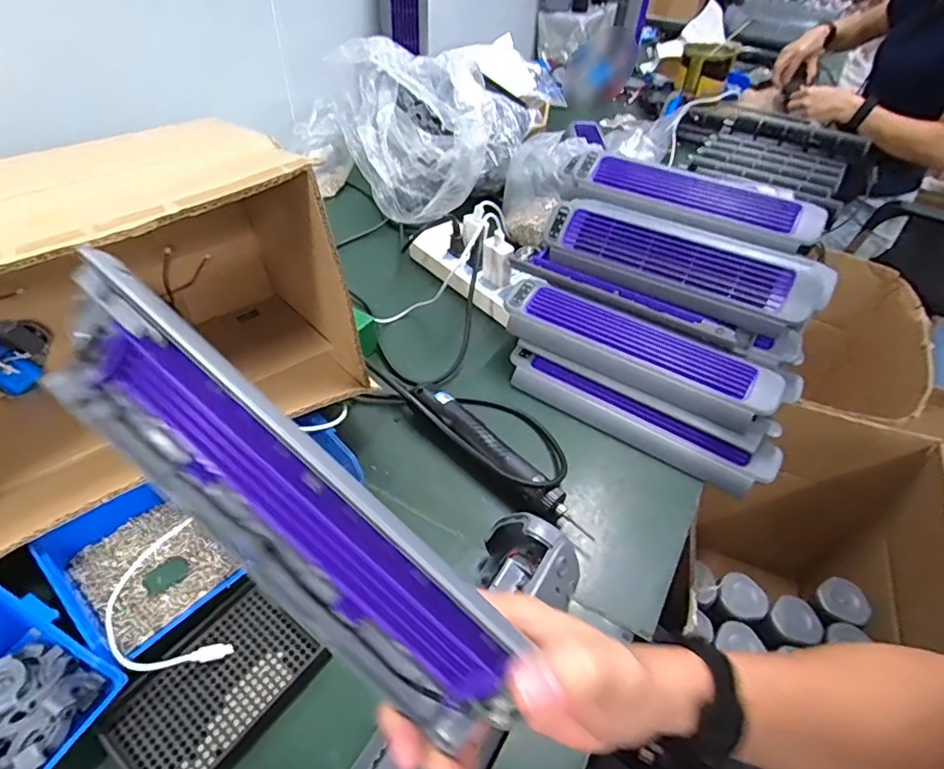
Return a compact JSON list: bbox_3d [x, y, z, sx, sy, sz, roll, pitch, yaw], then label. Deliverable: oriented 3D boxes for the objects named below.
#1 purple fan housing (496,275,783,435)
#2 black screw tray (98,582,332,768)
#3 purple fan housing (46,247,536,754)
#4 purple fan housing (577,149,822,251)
[{"bbox_3d":[0.174,-0.037,0.592,0.296,0.044,0.063,25,49,19],"label":"purple fan housing"},{"bbox_3d":[-0.182,0.221,0.388,0.085,0.025,0.130,30,51,23],"label":"black screw tray"},{"bbox_3d":[-0.079,0.061,0.241,0.264,0.088,0.041,44,53,-1],"label":"purple fan housing"},{"bbox_3d":[0.269,-0.235,0.668,0.290,0.044,0.099,25,49,19],"label":"purple fan housing"}]

